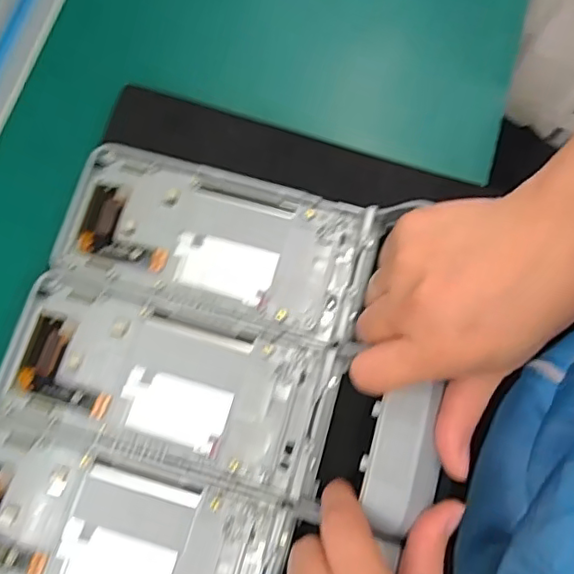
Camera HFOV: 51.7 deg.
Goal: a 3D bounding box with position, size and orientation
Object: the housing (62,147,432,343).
[{"bbox_3d":[-0.038,-0.027,0.335,0.177,0.018,0.082,13,77,2],"label":"housing"}]

